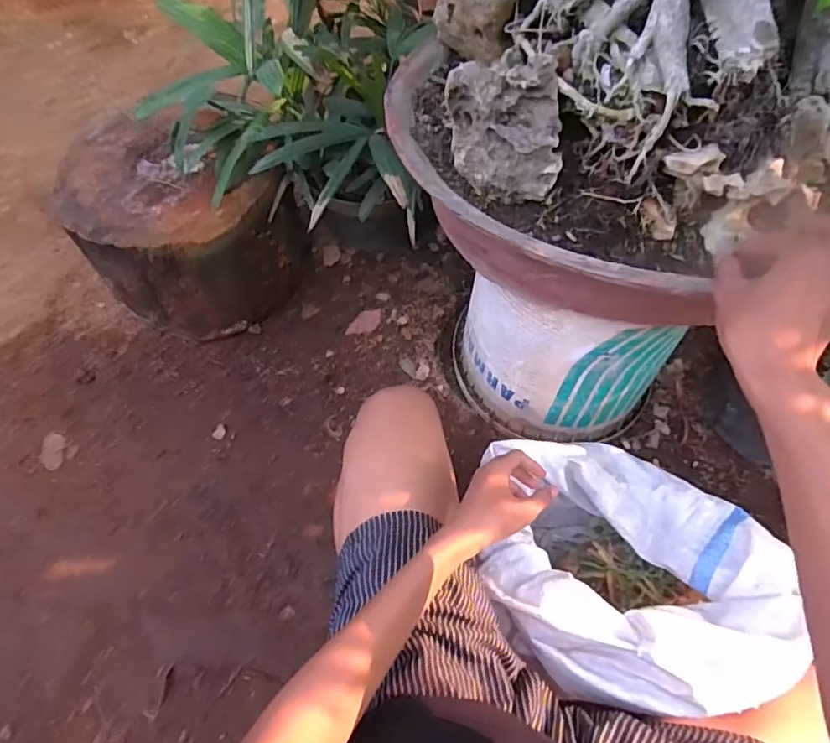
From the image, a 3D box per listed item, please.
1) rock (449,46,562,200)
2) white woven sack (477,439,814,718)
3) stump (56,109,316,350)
[{"bbox_3d":[0.070,-0.188,0.434,0.093,0.098,0.059,6,63,4],"label":"rock"},{"bbox_3d":[0.236,0.233,0.668,0.293,0.179,0.287,6,63,4],"label":"white woven sack"},{"bbox_3d":[-0.378,-0.247,0.933,0.312,0.222,0.311,-35,67,-16],"label":"stump"}]

